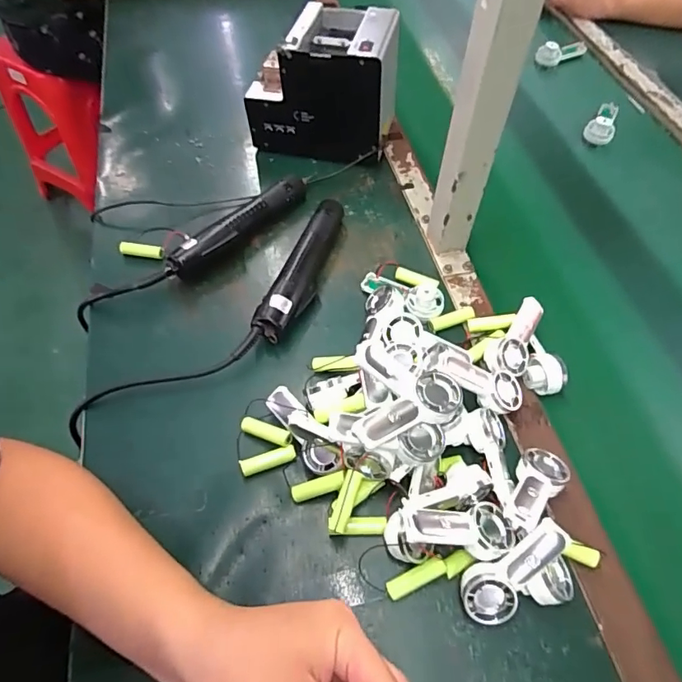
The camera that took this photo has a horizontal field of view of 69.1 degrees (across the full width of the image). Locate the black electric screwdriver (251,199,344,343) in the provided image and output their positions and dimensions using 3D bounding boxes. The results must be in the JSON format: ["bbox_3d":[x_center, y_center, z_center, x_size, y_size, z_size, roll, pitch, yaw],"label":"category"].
[{"bbox_3d":[-0.038,-0.085,0.569,0.038,0.042,0.205,18,58,10],"label":"black electric screwdriver"}]

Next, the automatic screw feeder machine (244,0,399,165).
[{"bbox_3d":[-0.019,-0.342,0.666,0.179,0.155,0.126,14,58,8],"label":"automatic screw feeder machine"}]

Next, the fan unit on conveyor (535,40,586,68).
[{"bbox_3d":[0.385,-0.506,0.868,0.087,0.034,0.031,-21,60,-14],"label":"fan unit on conveyor"}]

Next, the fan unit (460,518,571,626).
[{"bbox_3d":[0.129,0.173,0.372,0.094,0.023,0.041,-46,64,7],"label":"fan unit"}]

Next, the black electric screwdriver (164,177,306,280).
[{"bbox_3d":[-0.117,-0.136,0.603,0.031,0.042,0.204,38,64,21],"label":"black electric screwdriver"}]

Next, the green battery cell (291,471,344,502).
[{"bbox_3d":[-0.019,0.129,0.435,0.051,0.014,0.014,-22,56,12],"label":"green battery cell"}]

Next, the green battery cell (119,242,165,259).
[{"bbox_3d":[-0.239,-0.108,0.596,0.052,0.018,0.017,4,57,1],"label":"green battery cell"}]

